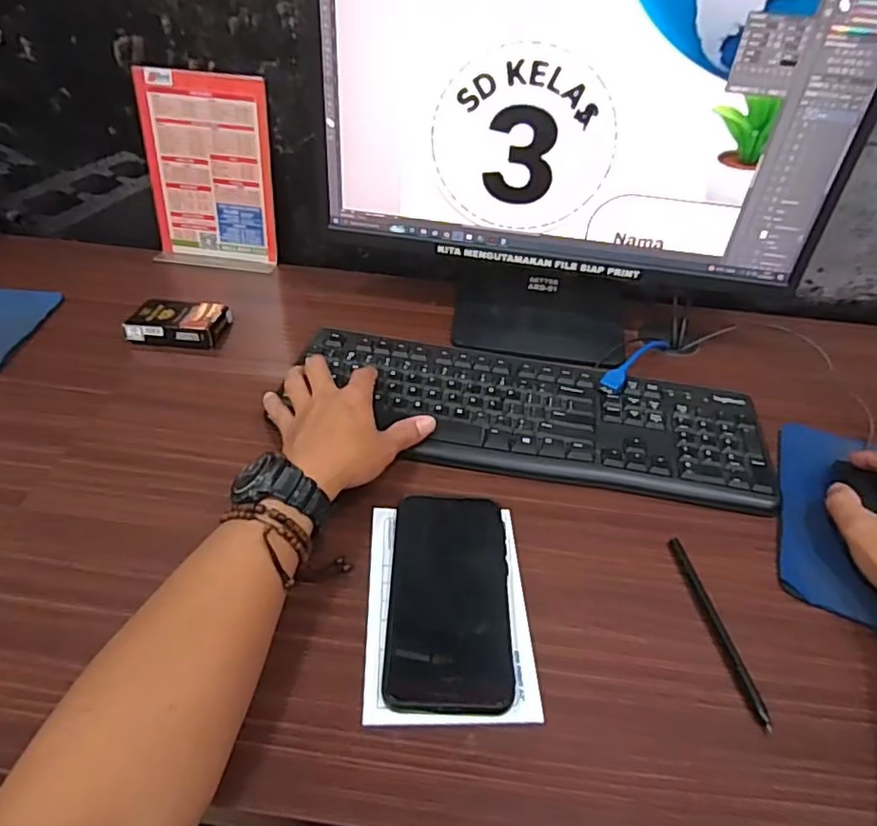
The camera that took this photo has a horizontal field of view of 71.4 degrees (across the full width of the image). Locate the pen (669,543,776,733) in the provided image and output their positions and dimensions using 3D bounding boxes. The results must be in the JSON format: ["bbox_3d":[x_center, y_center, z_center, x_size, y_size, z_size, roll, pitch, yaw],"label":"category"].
[{"bbox_3d":[0.188,0.142,0.414,0.008,0.005,0.137,-3,43,-8],"label":"pen"}]

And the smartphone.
[{"bbox_3d":[0.008,0.120,0.412,0.079,0.016,0.155,3,42,-1],"label":"smartphone"}]

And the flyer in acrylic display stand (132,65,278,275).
[{"bbox_3d":[-0.271,-0.280,0.722,0.146,0.206,0.061,4,42,-1],"label":"flyer in acrylic display stand"}]

